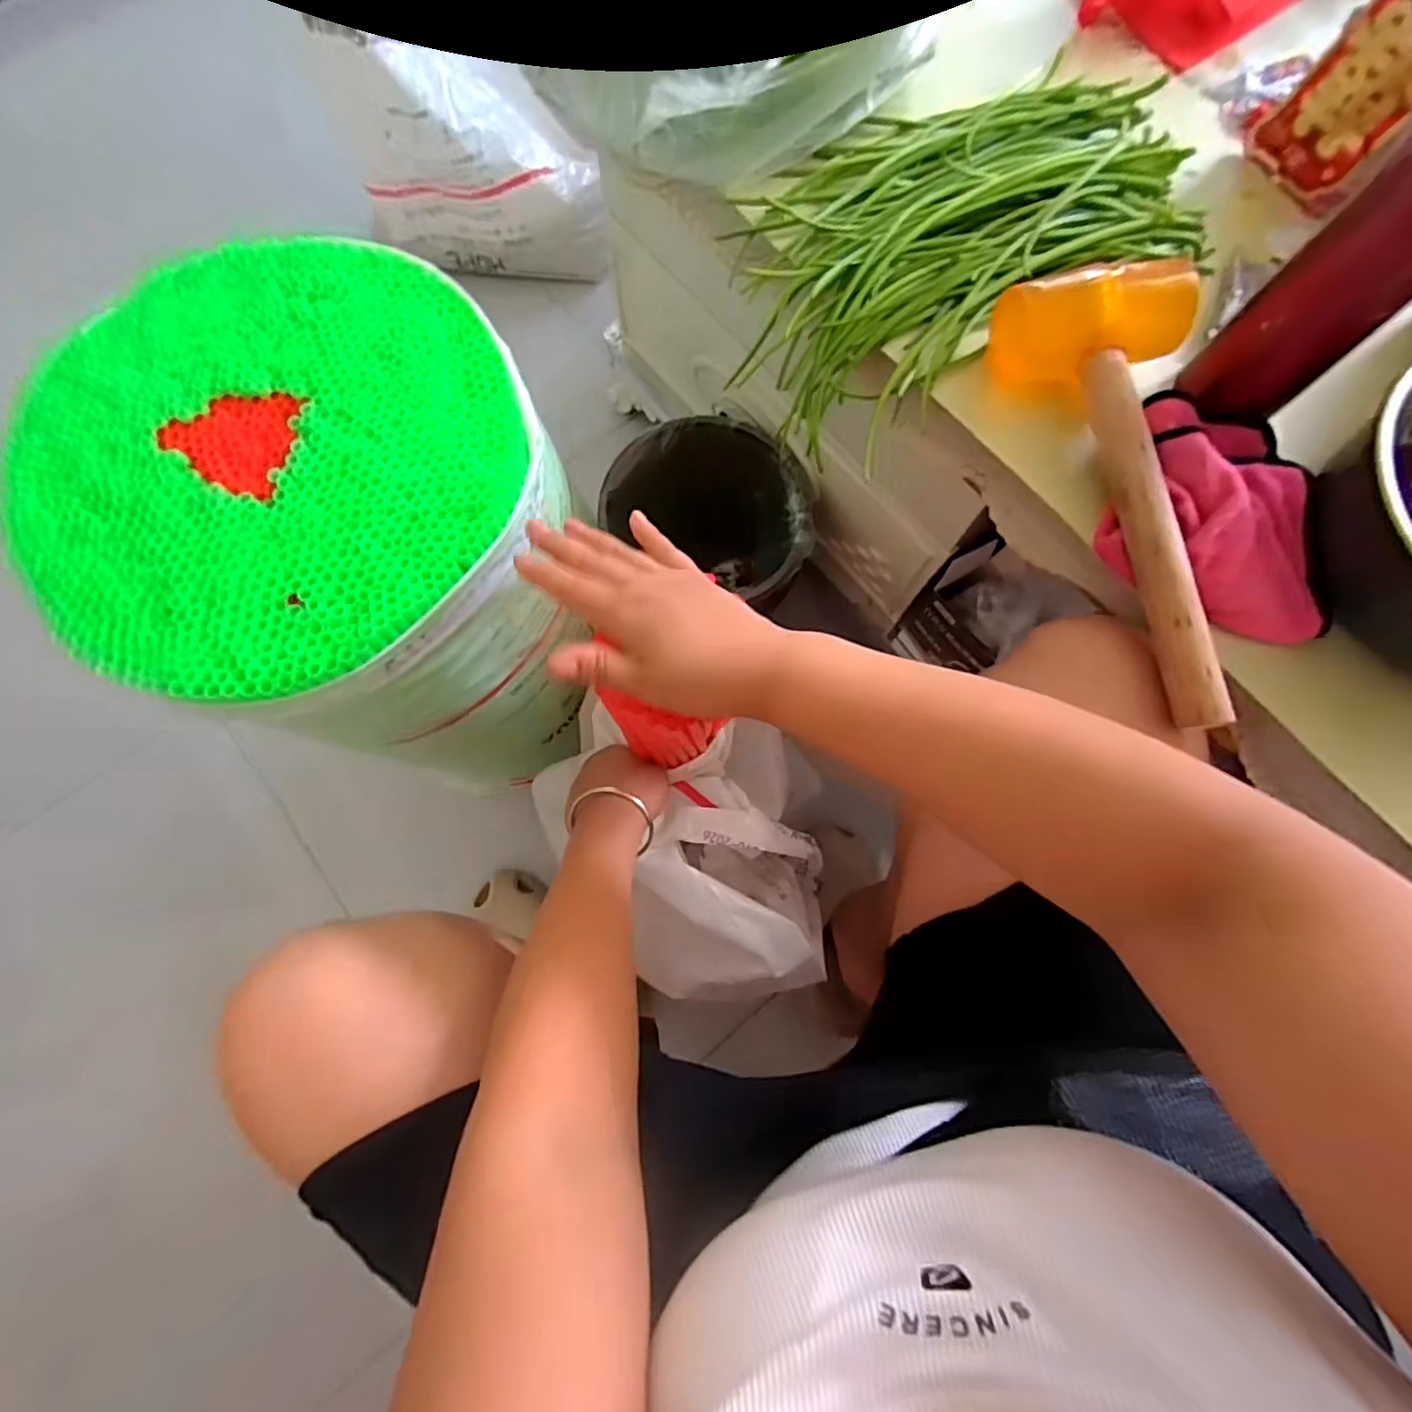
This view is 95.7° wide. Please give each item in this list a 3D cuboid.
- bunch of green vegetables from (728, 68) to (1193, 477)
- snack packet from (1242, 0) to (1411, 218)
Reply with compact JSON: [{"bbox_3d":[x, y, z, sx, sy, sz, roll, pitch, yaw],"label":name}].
[{"bbox_3d":[0.203,-0.374,0.509,0.383,0.075,0.250,-33,78,-9],"label":"bunch of green vegetables"},{"bbox_3d":[0.489,-0.452,0.486,0.016,0.101,0.109,-13,78,-25],"label":"snack packet"}]

